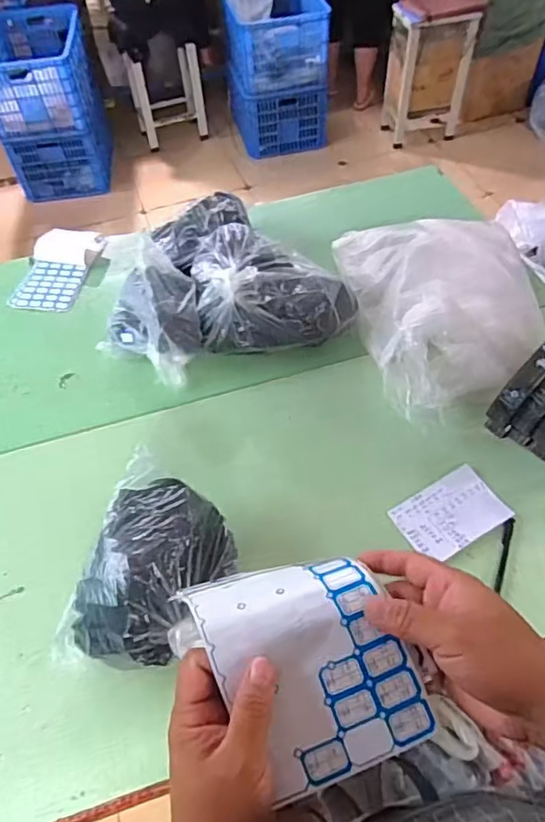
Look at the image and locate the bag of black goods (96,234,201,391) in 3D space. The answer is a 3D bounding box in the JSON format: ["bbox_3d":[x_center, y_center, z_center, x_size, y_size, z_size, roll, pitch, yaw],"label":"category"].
[{"bbox_3d":[-0.229,-0.174,1.004,0.183,0.147,0.242,-18,56,-9],"label":"bag of black goods"}]

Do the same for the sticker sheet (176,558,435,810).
[{"bbox_3d":[0.021,0.157,0.360,0.118,0.037,0.145,-19,56,-10],"label":"sticker sheet"}]

